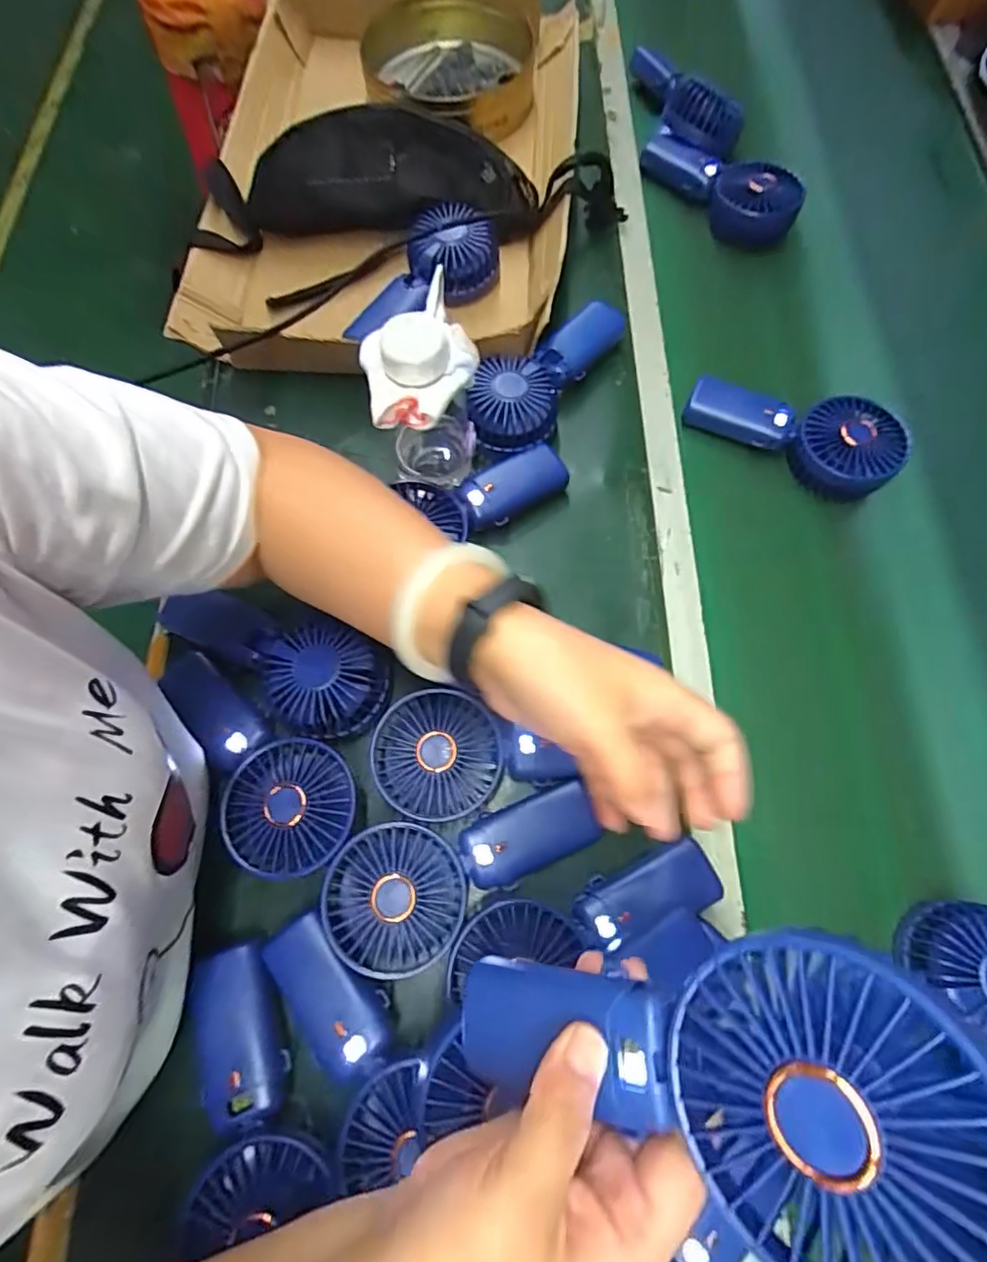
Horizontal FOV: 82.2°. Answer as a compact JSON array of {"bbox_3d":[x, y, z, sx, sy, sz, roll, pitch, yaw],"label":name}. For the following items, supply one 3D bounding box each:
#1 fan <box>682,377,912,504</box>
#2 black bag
[{"bbox_3d":[0.264,-0.181,0.503,0.178,0.048,0.075,22,71,6],"label":"fan"},{"bbox_3d":[-0.095,-0.450,0.542,0.275,0.071,0.094,4,70,0],"label":"black bag"}]

